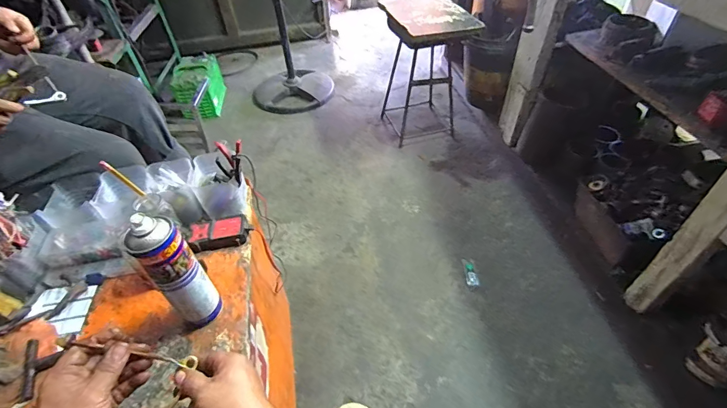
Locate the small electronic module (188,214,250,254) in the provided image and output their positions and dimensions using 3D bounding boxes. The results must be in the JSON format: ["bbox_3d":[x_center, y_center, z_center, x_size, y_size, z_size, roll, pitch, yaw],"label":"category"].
[{"bbox_3d":[-0.278,0.055,0.751,0.103,0.026,0.067,-14,47,-10],"label":"small electronic module"}]

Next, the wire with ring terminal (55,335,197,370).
[{"bbox_3d":[-0.282,0.178,0.468,0.157,0.018,0.012,15,46,-10],"label":"wire with ring terminal"}]

